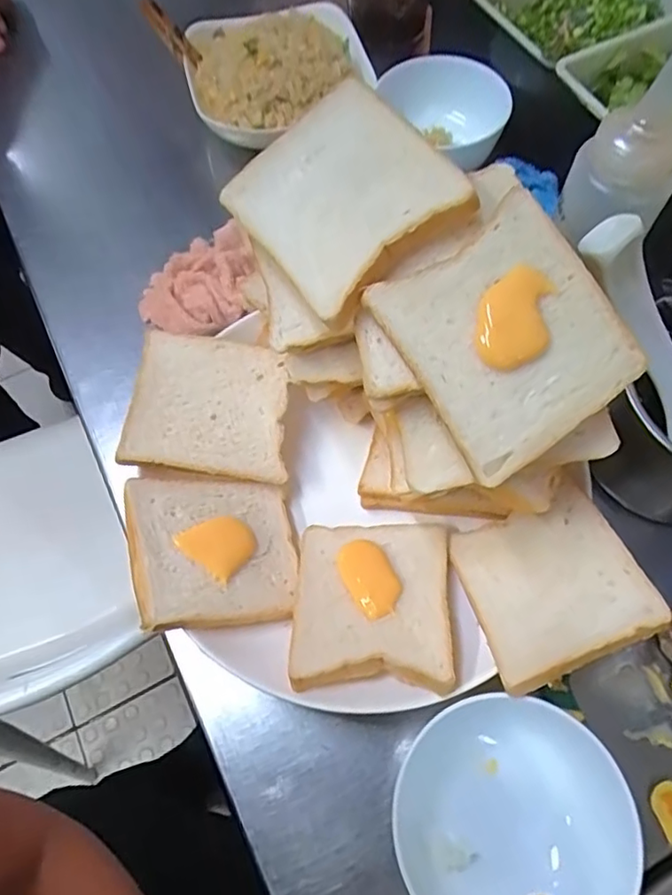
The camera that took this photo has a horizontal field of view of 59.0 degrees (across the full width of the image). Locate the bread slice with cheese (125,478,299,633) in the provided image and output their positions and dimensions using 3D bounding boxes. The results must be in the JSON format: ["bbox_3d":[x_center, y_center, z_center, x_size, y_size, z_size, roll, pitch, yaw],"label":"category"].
[{"bbox_3d":[-0.066,0.056,0.329,0.089,0.008,0.082,2,57,-29],"label":"bread slice with cheese"}]

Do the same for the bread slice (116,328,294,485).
[{"bbox_3d":[-0.074,-0.026,0.353,0.088,0.009,0.082,8,76,-11],"label":"bread slice"}]

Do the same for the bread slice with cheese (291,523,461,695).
[{"bbox_3d":[0.020,0.083,0.324,0.082,0.016,0.096,0,45,3],"label":"bread slice with cheese"}]

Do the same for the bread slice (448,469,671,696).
[{"bbox_3d":[0.108,0.067,0.304,0.081,0.017,0.091,-27,39,10],"label":"bread slice"}]

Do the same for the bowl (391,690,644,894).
[{"bbox_3d":[0.081,0.174,0.285,0.103,0.051,0.097,-1,66,1],"label":"bowl"}]

